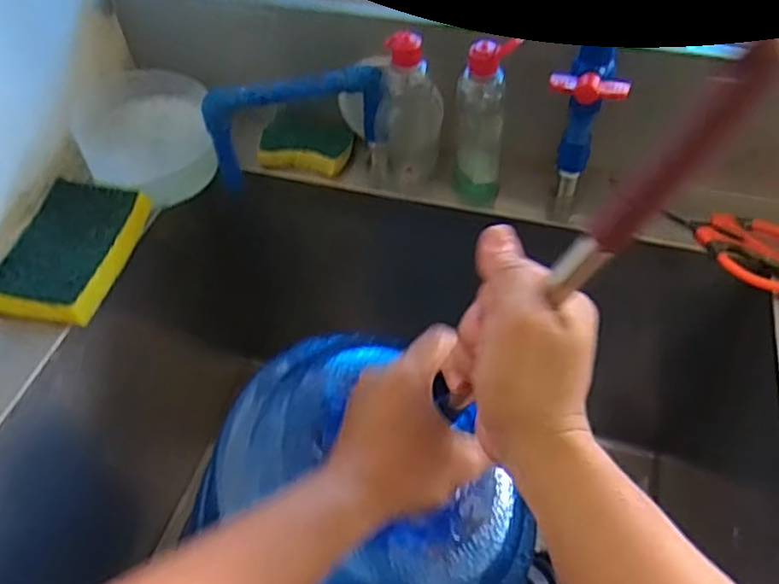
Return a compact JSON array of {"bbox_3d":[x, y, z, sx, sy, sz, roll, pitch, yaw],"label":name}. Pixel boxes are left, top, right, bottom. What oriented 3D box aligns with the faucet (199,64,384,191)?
[{"bbox_3d":[-0.090,-0.163,0.667,0.172,0.101,0.034,-10,50,-7],"label":"faucet"}]

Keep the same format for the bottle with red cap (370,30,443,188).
[{"bbox_3d":[0.017,-0.182,0.672,0.071,0.155,0.053,1,50,2],"label":"bottle with red cap"}]

